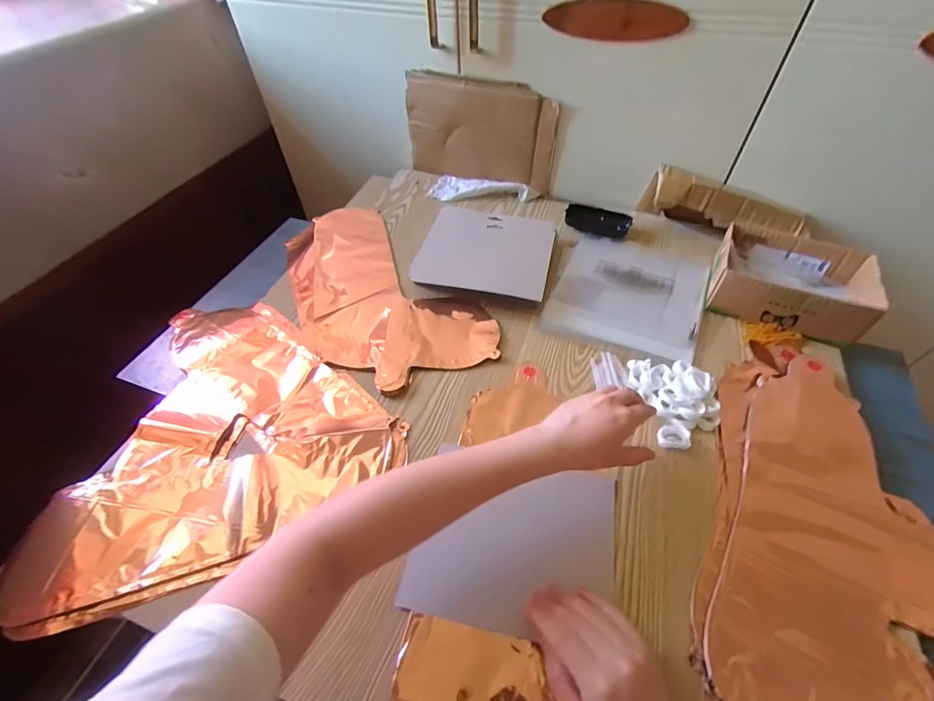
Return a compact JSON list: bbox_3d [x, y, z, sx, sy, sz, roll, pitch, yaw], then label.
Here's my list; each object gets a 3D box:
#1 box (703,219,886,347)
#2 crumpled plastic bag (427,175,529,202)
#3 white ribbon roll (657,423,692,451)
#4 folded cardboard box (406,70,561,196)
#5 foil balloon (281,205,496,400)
[{"bbox_3d":[0.441,-0.093,0.579,0.190,0.064,0.134,20,54,17],"label":"box"},{"bbox_3d":[0.022,-0.306,0.792,0.182,0.025,0.079,9,52,9],"label":"crumpled plastic bag"},{"bbox_3d":[0.231,0.097,0.466,0.032,0.014,0.031,-1,51,1],"label":"white ribbon roll"},{"bbox_3d":[0.021,-0.384,0.754,0.273,0.178,0.027,16,53,14],"label":"folded cardboard box"},{"bbox_3d":[-0.154,-0.094,0.636,0.217,0.009,0.419,-31,56,-21],"label":"foil balloon"}]

